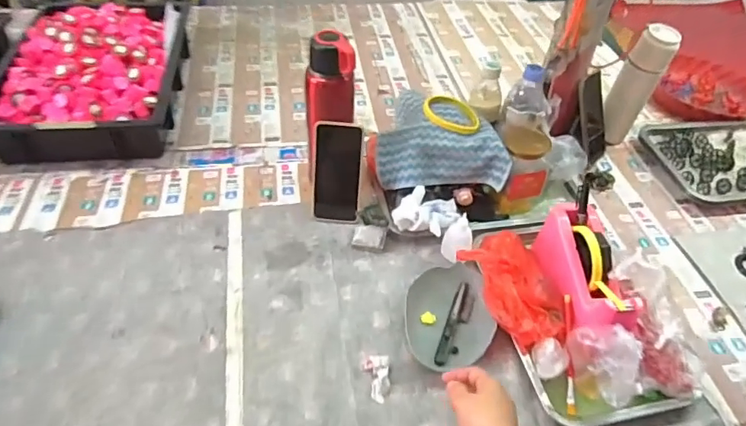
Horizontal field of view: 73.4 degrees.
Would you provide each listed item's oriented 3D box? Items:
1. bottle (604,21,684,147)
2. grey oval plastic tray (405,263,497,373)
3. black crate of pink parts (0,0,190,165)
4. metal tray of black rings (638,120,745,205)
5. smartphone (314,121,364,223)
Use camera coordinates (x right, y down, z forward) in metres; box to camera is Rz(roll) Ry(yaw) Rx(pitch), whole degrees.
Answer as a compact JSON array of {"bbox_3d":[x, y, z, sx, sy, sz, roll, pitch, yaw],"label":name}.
[{"bbox_3d":[0.483,-0.232,0.933,0.068,0.217,0.068,26,50,19],"label":"bottle"},{"bbox_3d":[0.103,0.138,0.690,0.114,0.030,0.151,2,47,-3],"label":"grey oval plastic tray"},{"bbox_3d":[-0.535,-0.263,0.969,0.301,0.117,0.414,-3,47,-7],"label":"black crate of pink parts"},{"bbox_3d":[0.693,-0.105,0.968,0.314,0.033,0.205,-5,47,-9],"label":"metal tray of black rings"},{"bbox_3d":[-0.057,-0.062,0.790,0.075,0.159,0.012,5,18,5],"label":"smartphone"}]

